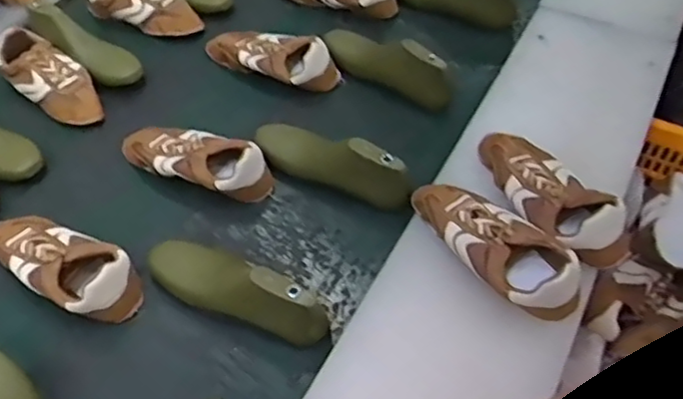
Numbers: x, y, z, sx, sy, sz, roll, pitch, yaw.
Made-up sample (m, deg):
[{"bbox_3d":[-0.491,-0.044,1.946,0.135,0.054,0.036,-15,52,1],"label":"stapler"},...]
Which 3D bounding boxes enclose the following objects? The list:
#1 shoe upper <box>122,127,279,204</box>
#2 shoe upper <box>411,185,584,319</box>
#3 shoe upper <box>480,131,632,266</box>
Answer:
[{"bbox_3d":[-0.226,-0.064,0.947,0.252,0.066,0.098,17,54,14],"label":"shoe upper"},{"bbox_3d":[0.188,0.050,0.784,0.250,0.067,0.112,36,61,26],"label":"shoe upper"},{"bbox_3d":[0.283,-0.015,0.837,0.096,0.075,0.248,-22,55,-15],"label":"shoe upper"}]

